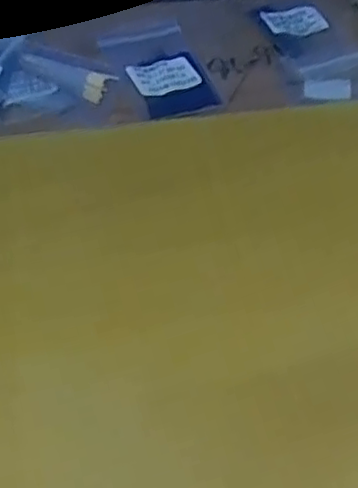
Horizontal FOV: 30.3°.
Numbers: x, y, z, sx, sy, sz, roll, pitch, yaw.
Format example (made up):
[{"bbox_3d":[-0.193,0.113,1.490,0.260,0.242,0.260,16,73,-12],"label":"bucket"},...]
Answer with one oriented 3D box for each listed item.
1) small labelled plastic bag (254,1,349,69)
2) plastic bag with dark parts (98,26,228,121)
[{"bbox_3d":[0.059,-0.103,0.319,0.033,0.004,0.045,-19,54,-17],"label":"small labelled plastic bag"},{"bbox_3d":[-0.008,-0.078,0.297,0.038,0.004,0.060,-16,53,-15],"label":"plastic bag with dark parts"}]

